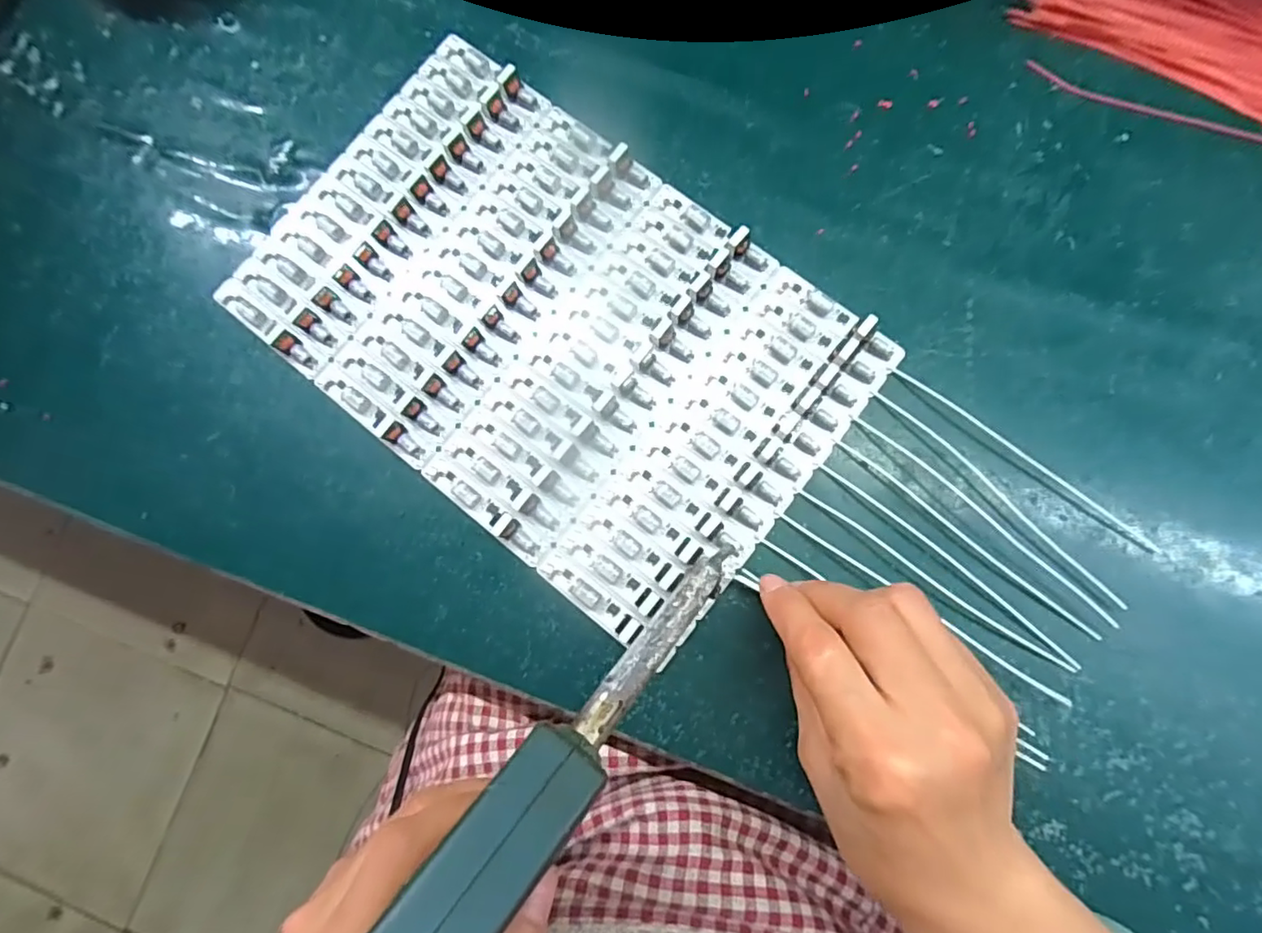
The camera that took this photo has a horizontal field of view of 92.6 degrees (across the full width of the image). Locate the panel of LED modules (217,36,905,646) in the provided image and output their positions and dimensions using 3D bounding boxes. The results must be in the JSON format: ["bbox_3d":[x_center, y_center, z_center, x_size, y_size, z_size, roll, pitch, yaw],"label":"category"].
[{"bbox_3d":[-0.040,-0.071,0.297,0.285,0.011,0.187,38,85,8],"label":"panel of LED modules"}]

